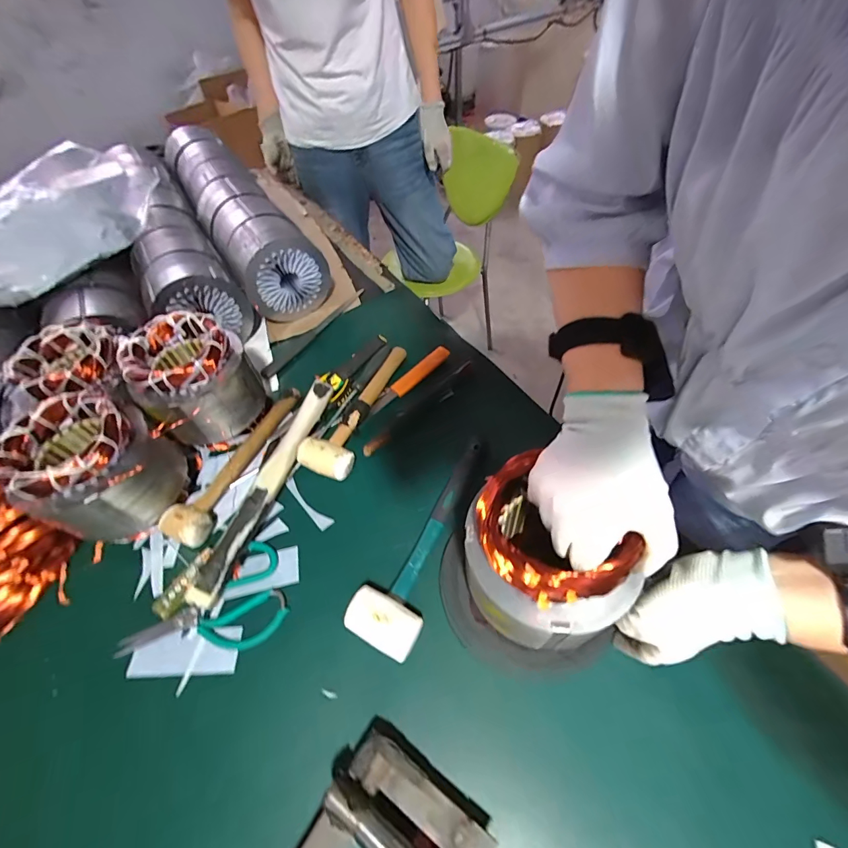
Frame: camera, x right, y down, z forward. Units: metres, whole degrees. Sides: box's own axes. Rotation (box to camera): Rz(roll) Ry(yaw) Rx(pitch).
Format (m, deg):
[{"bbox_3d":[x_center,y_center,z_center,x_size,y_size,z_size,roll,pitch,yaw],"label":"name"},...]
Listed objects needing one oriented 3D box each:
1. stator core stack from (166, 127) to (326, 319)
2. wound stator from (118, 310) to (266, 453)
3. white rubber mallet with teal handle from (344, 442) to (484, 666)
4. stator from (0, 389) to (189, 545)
[{"bbox_3d":[-0.438,-0.491,0.914,0.152,0.158,0.695,-28,57,-17],"label":"stator core stack"},{"bbox_3d":[-0.324,-0.055,0.566,0.132,0.155,0.140,35,63,26],"label":"wound stator"},{"bbox_3d":[0.010,0.135,0.488,0.075,0.049,0.278,21,57,18],"label":"white rubber mallet with teal handle"},{"bbox_3d":[-0.392,0.062,0.494,0.137,0.167,0.137,36,64,25],"label":"stator"}]

